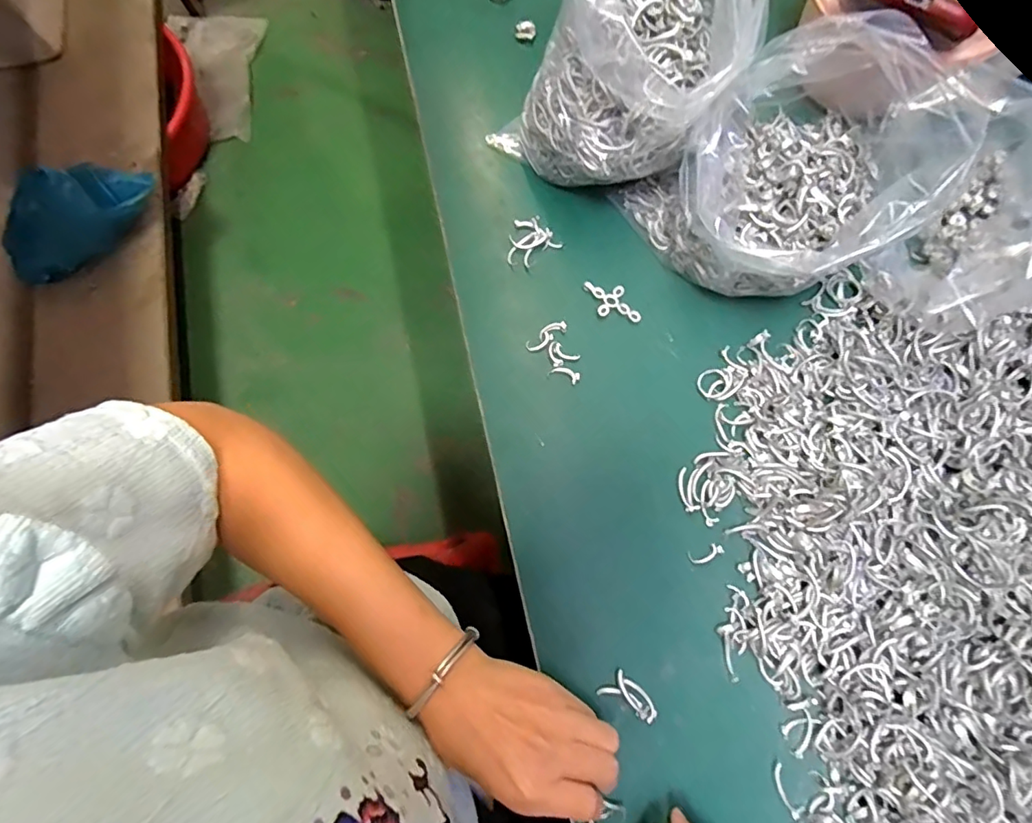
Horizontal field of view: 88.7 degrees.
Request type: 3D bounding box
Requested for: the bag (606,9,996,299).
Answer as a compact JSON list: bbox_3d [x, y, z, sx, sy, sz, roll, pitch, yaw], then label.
[{"bbox_3d":[0.180,-0.159,0.353,0.158,0.129,0.141,-25,78,-4],"label":"bag"}]

